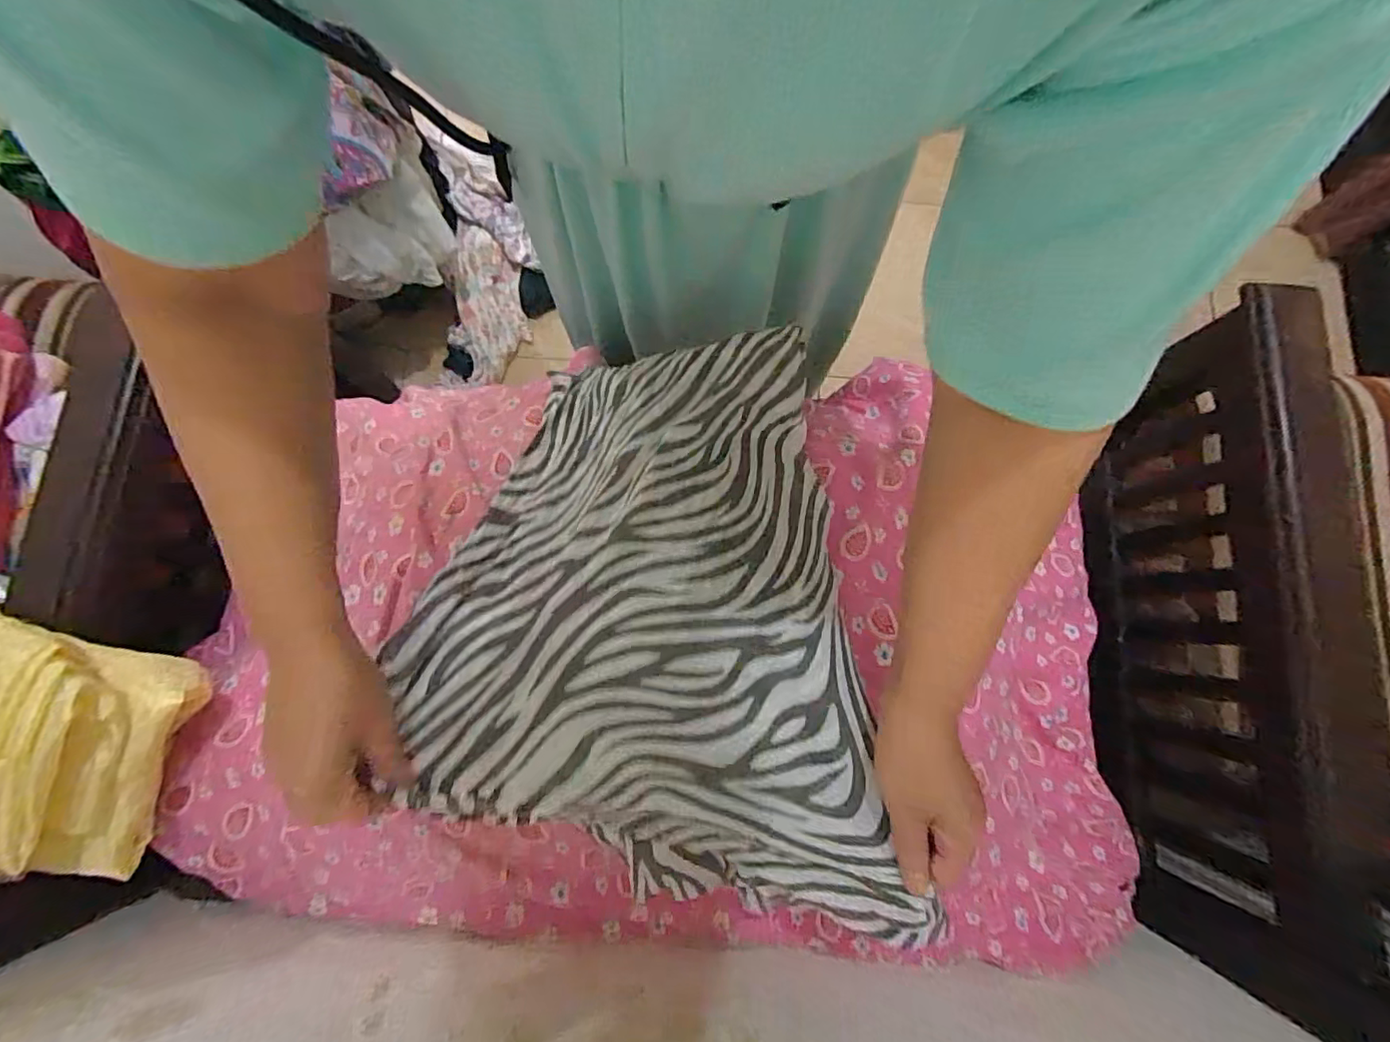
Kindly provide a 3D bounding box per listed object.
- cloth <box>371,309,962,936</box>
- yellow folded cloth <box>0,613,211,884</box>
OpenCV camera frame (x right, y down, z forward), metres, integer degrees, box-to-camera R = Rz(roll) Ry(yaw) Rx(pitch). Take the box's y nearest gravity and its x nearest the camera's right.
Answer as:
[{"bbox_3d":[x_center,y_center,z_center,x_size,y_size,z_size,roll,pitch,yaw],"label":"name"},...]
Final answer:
[{"bbox_3d":[-0.053,0.084,0.430,0.333,0.099,0.431,-9,80,-3],"label":"cloth"},{"bbox_3d":[-0.527,0.152,0.427,0.241,0.088,0.161,14,80,1],"label":"yellow folded cloth"}]

